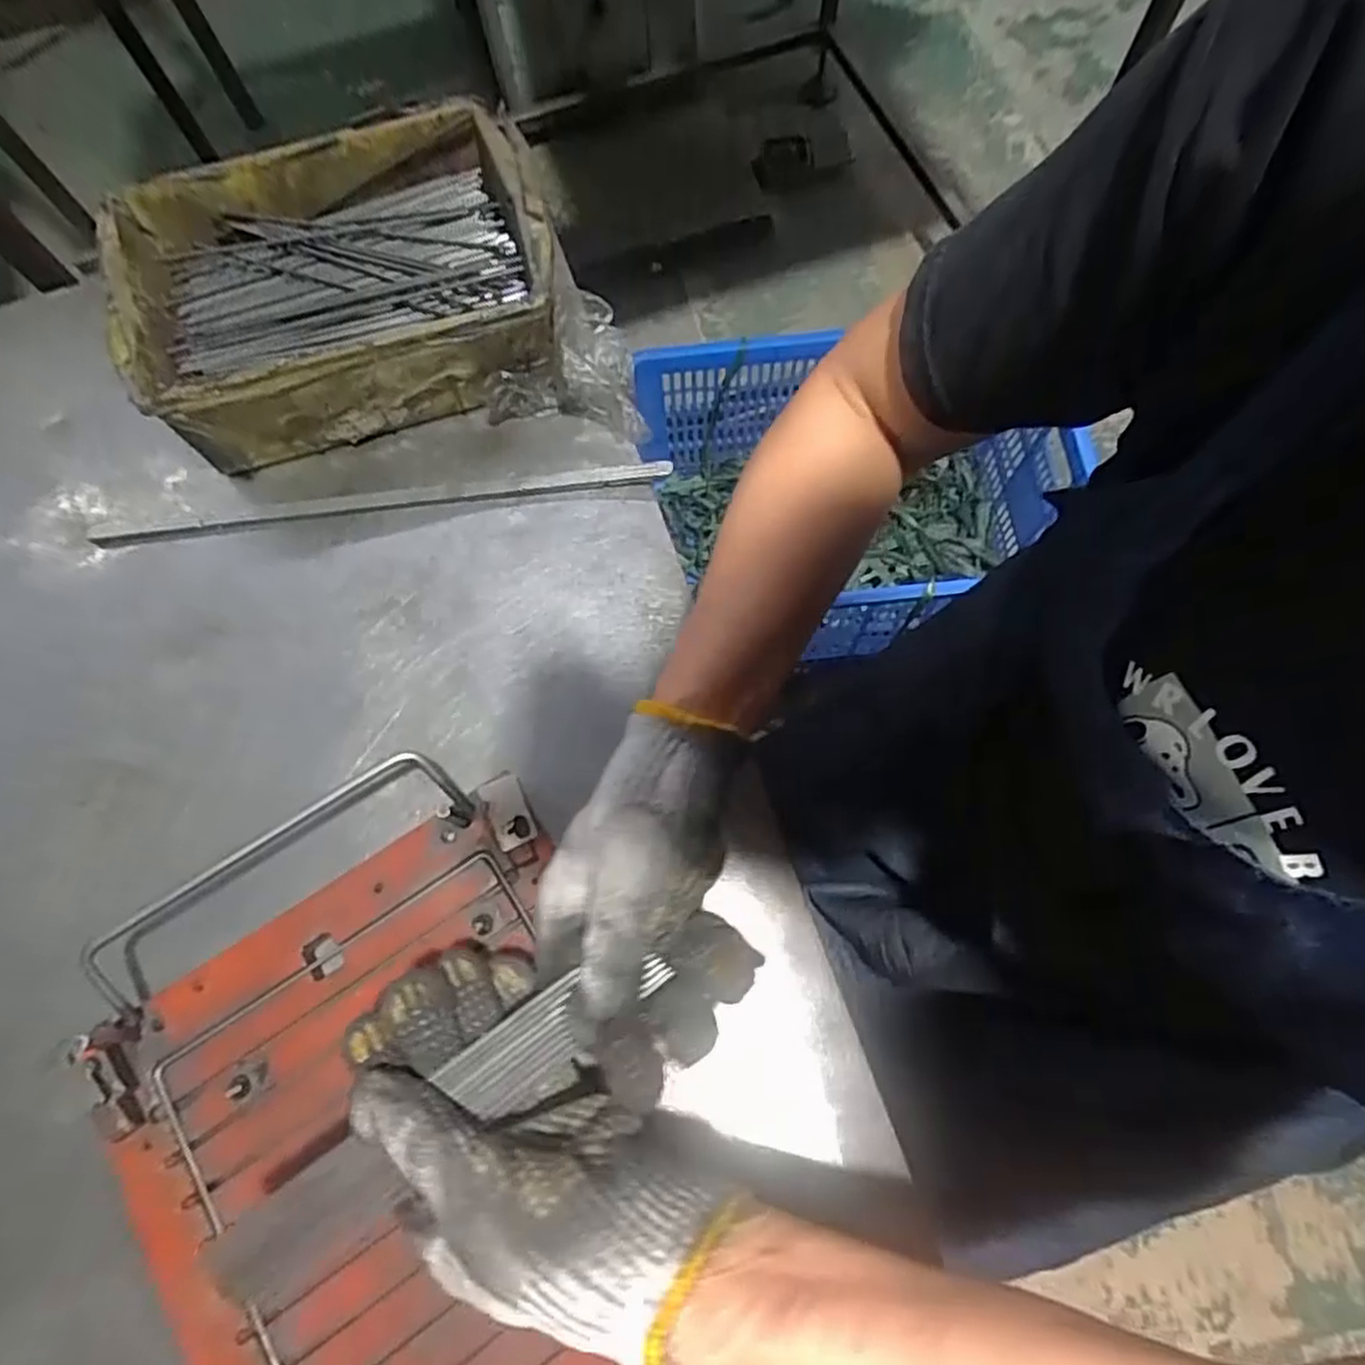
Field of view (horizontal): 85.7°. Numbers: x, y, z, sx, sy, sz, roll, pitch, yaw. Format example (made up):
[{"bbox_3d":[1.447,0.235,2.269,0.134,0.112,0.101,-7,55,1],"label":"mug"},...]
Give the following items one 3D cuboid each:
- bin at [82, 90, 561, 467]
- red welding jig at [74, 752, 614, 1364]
[{"bbox_3d":[-0.212,-0.255,0.471,0.249,0.074,0.184,-16,73,-3],"label":"bin"},{"bbox_3d":[-0.108,0.233,0.330,0.228,0.038,0.395,-32,74,-7],"label":"red welding jig"}]

